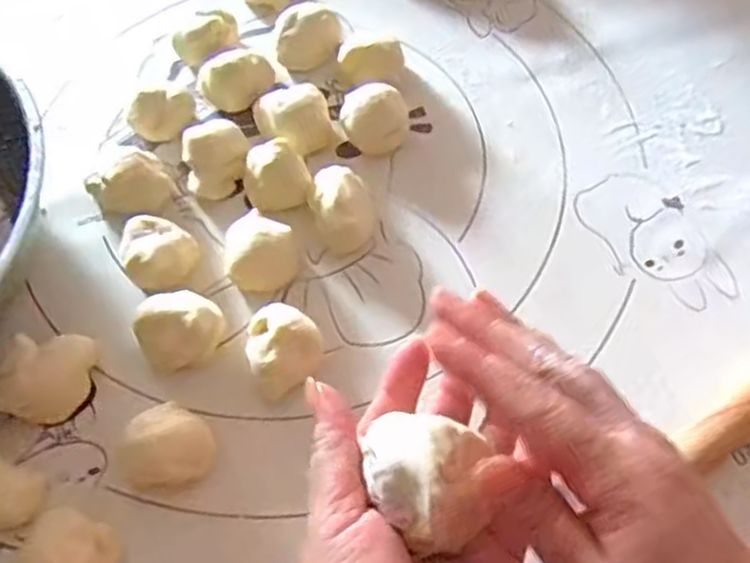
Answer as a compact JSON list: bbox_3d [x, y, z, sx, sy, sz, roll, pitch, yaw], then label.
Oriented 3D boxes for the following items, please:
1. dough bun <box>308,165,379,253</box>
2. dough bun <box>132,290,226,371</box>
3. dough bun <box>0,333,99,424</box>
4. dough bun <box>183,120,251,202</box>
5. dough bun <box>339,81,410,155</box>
[{"bbox_3d":[-0.019,-0.045,0.425,0.035,0.024,0.051,-17,62,-7],"label":"dough bun"},{"bbox_3d":[-0.103,0.025,0.379,0.043,0.029,0.038,-35,65,-16],"label":"dough bun"},{"bbox_3d":[-0.173,0.049,0.376,0.037,0.028,0.047,7,62,6],"label":"dough bun"},{"bbox_3d":[-0.098,-0.076,0.446,0.038,0.025,0.042,-9,61,-2],"label":"dough bun"},{"bbox_3d":[0.000,-0.103,0.454,0.042,0.027,0.034,-4,61,0],"label":"dough bun"}]

